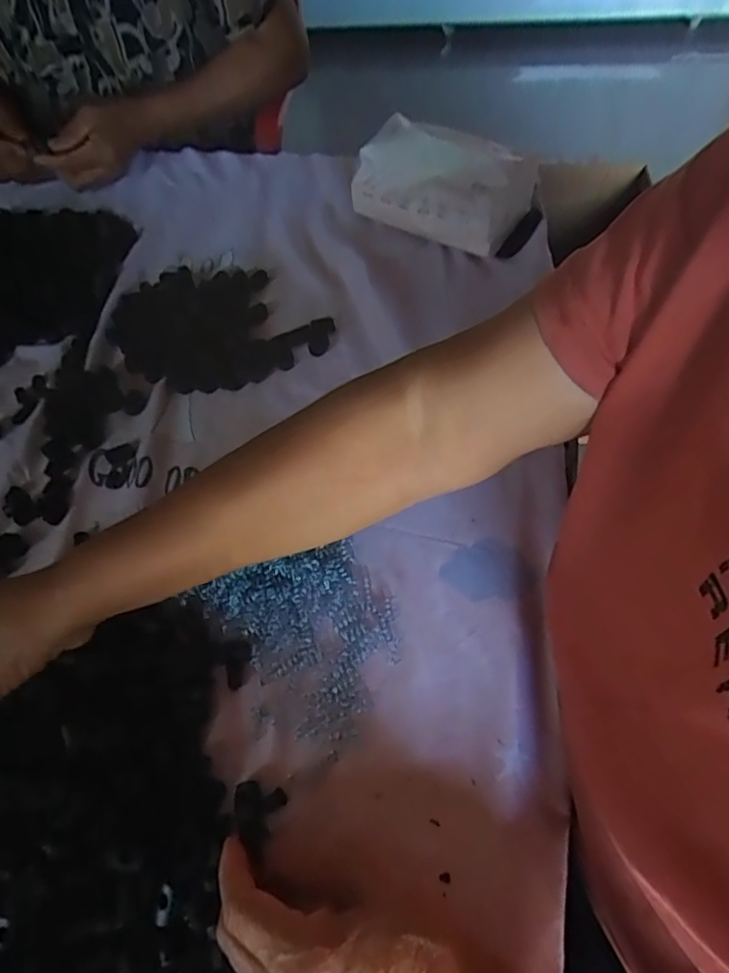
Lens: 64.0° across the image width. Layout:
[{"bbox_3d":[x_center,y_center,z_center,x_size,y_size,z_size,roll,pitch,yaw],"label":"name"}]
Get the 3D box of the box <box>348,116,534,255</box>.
[{"bbox_3d":[0.079,-0.298,0.582,0.165,0.081,0.088,29,66,19],"label":"box"}]

